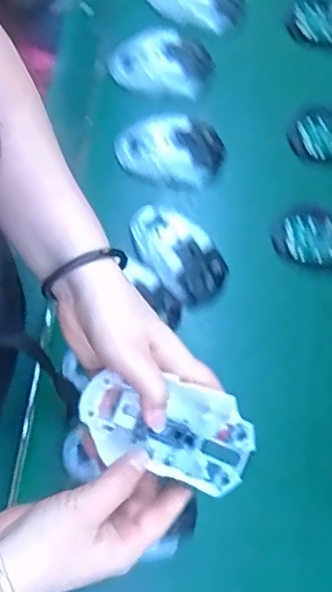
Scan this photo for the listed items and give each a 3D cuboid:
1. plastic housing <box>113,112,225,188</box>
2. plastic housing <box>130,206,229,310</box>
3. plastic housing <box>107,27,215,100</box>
[{"bbox_3d":[0.006,-0.158,0.656,0.119,0.038,0.065,3,72,-6],"label":"plastic housing"},{"bbox_3d":[0.005,-0.047,0.623,0.064,0.034,0.131,-41,81,-17],"label":"plastic housing"},{"bbox_3d":[-0.003,-0.268,0.686,0.116,0.035,0.075,15,71,-2],"label":"plastic housing"}]

